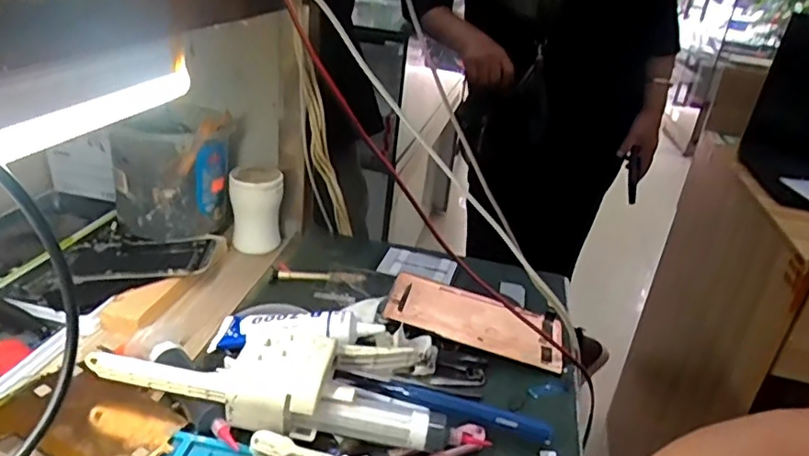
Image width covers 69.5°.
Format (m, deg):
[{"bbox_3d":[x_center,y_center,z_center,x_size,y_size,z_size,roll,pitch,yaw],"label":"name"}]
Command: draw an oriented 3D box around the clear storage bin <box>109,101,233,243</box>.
[{"bbox_3d":[-0.242,-0.056,0.616,0.114,0.131,0.108,-2,28,-17],"label":"clear storage bin"}]

